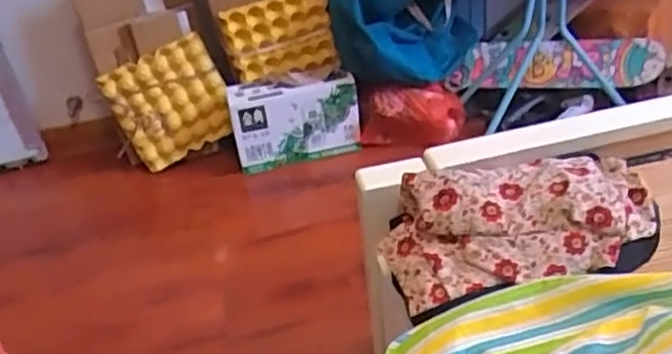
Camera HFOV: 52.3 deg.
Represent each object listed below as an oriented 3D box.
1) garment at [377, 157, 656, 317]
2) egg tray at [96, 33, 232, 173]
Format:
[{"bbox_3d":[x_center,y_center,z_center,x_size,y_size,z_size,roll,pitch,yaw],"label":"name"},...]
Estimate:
[{"bbox_3d":[0.233,0.049,0.856,0.344,0.088,0.179,-14,35,-8],"label":"garment"},{"bbox_3d":[-0.437,-0.196,1.817,0.296,0.283,0.062,-29,13,-1],"label":"egg tray"}]

